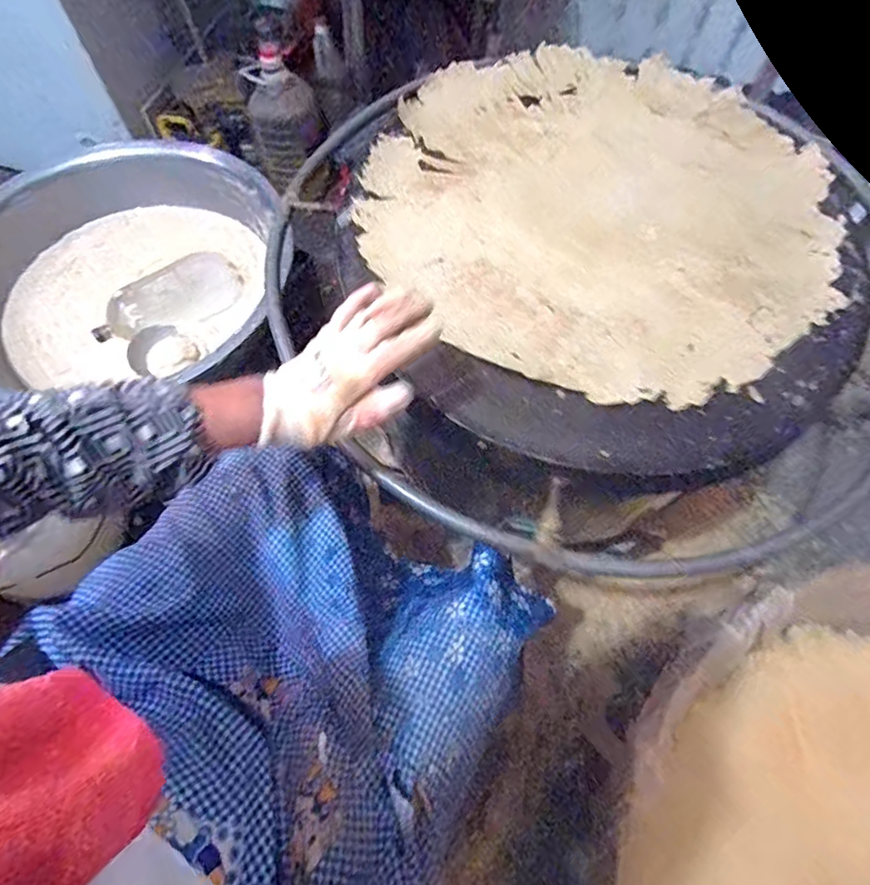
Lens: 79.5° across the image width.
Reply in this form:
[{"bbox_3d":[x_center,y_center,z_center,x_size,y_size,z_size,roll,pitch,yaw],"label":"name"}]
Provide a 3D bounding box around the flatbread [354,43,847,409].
[{"bbox_3d":[0.201,-0.306,0.663,0.557,0.031,0.550,12,63,5],"label":"flatbread"}]

